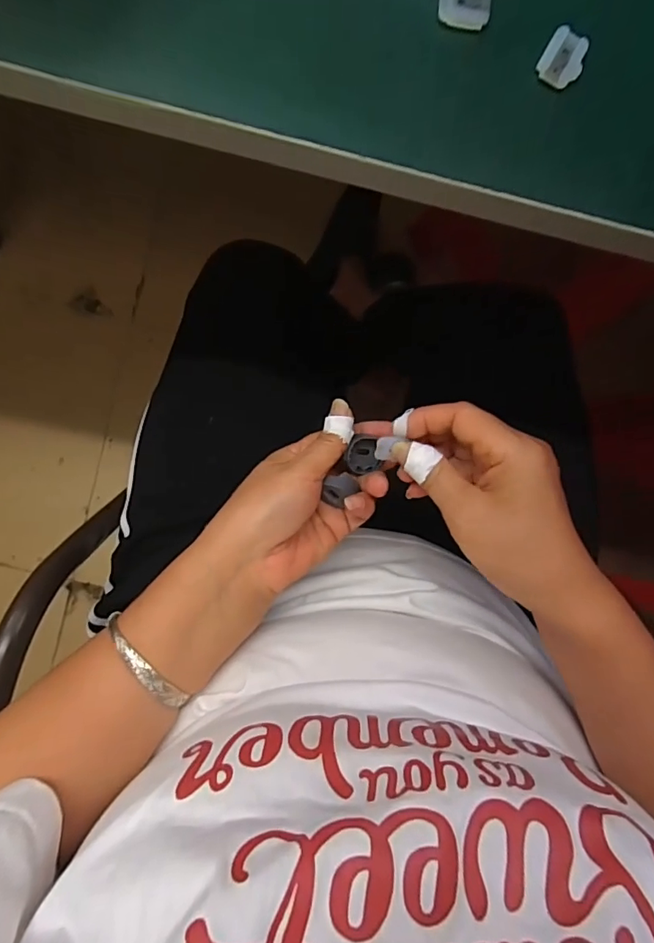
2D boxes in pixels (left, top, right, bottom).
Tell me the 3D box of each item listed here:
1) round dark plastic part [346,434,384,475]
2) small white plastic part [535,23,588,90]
[{"bbox_3d":[0.024,-0.011,0.328,0.023,0.008,0.023,-4,115,-8],"label":"round dark plastic part"},{"bbox_3d":[0.101,-0.176,0.209,0.017,0.005,0.021,29,89,-4],"label":"small white plastic part"}]

